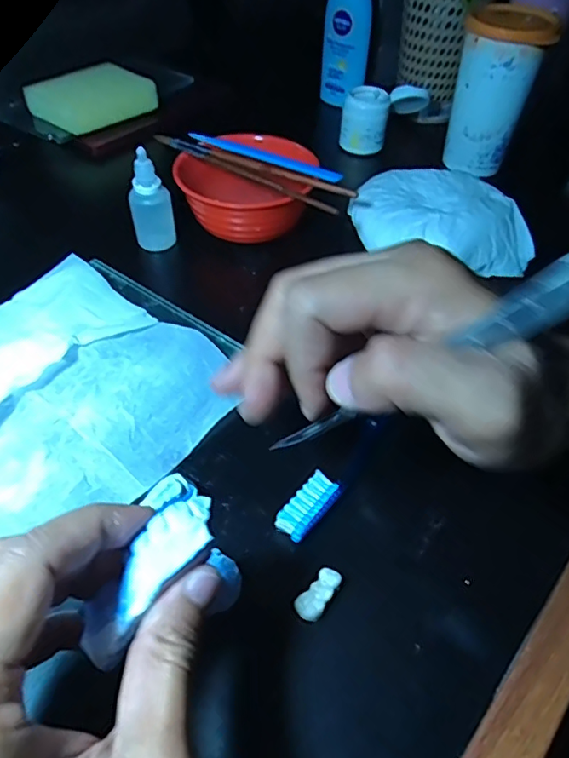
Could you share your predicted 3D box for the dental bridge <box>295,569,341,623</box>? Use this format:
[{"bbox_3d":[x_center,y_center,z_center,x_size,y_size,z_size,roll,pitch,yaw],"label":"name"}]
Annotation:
[{"bbox_3d":[0.016,0.099,0.249,0.012,0.007,0.024,31,54,22],"label":"dental bridge"}]

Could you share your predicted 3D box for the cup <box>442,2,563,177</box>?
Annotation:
[{"bbox_3d":[0.189,-0.260,0.492,0.066,0.119,0.071,2,49,-2],"label":"cup"}]

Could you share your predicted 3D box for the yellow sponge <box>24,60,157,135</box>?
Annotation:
[{"bbox_3d":[-0.190,-0.284,0.544,0.111,0.028,0.075,-30,57,-26],"label":"yellow sponge"}]

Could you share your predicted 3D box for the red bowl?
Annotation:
[{"bbox_3d":[-0.032,-0.151,0.427,0.106,0.043,0.085,10,49,6],"label":"red bowl"}]

